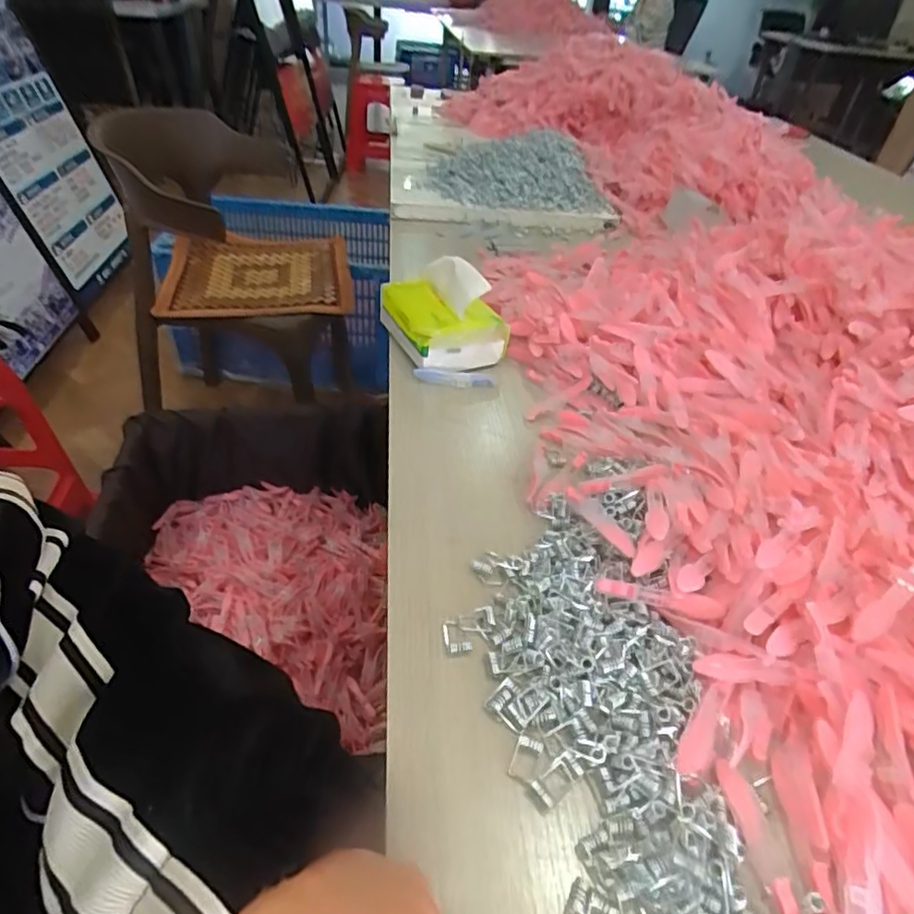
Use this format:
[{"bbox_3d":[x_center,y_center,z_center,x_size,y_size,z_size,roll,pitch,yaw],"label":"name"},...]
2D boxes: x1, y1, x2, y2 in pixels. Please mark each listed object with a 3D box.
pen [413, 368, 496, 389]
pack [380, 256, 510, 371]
[{"bbox_3d":[-0.002,-0.076,0.586,0.078,0.014,0.014,3,40,-3],"label":"pen"},{"bbox_3d":[-0.015,-0.150,0.616,0.102,0.083,0.112,-11,43,-18],"label":"pack"}]

